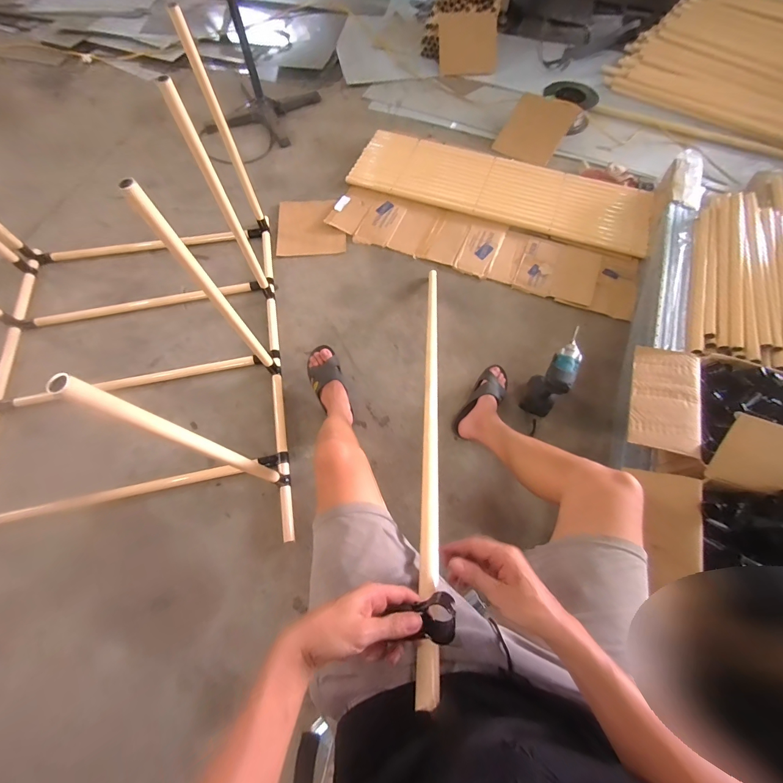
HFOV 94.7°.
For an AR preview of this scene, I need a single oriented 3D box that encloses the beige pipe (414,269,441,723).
[{"bbox_3d":[0.092,-0.017,0.825,0.031,0.022,1.136,6,42,2],"label":"beige pipe"}]

